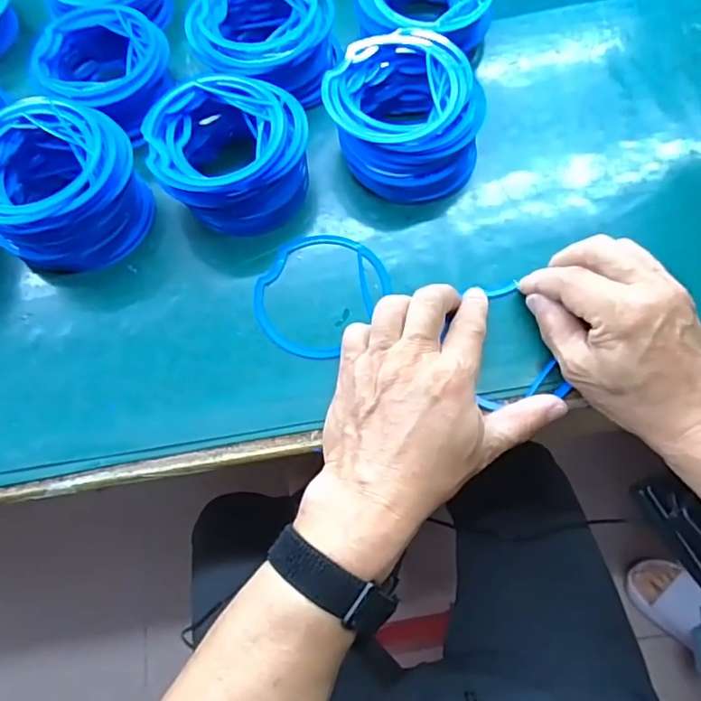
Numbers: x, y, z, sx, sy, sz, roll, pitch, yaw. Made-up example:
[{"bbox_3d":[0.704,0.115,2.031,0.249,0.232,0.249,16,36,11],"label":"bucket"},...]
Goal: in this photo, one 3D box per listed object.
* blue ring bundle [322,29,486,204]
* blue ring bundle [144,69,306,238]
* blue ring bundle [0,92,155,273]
[{"bbox_3d":[0.040,-0.173,0.401,0.105,0.051,0.112,-1,70,2],"label":"blue ring bundle"},{"bbox_3d":[-0.086,-0.142,0.394,0.100,0.056,0.098,-1,70,2],"label":"blue ring bundle"},{"bbox_3d":[-0.207,-0.119,0.389,0.104,0.058,0.111,-1,70,2],"label":"blue ring bundle"}]

